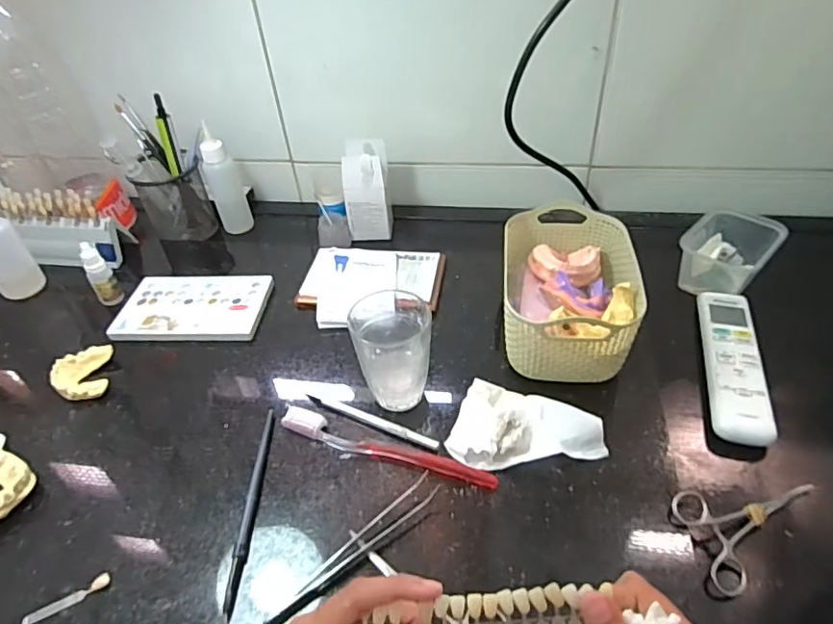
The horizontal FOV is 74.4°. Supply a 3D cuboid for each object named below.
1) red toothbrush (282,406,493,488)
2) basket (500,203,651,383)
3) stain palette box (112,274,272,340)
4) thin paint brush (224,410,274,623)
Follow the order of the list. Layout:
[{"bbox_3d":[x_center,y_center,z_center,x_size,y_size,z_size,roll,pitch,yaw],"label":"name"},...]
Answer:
[{"bbox_3d":[-0.026,0.112,0.455,0.189,0.009,0.021,12,45,18],"label":"red toothbrush"},{"bbox_3d":[0.144,-0.017,0.525,0.118,0.085,0.176,2,43,8],"label":"basket"},{"bbox_3d":[-0.243,-0.005,0.604,0.155,0.014,0.104,-2,43,4],"label":"stain palette box"},{"bbox_3d":[-0.127,0.145,0.425,0.011,0.008,0.164,-2,43,3],"label":"thin paint brush"}]

